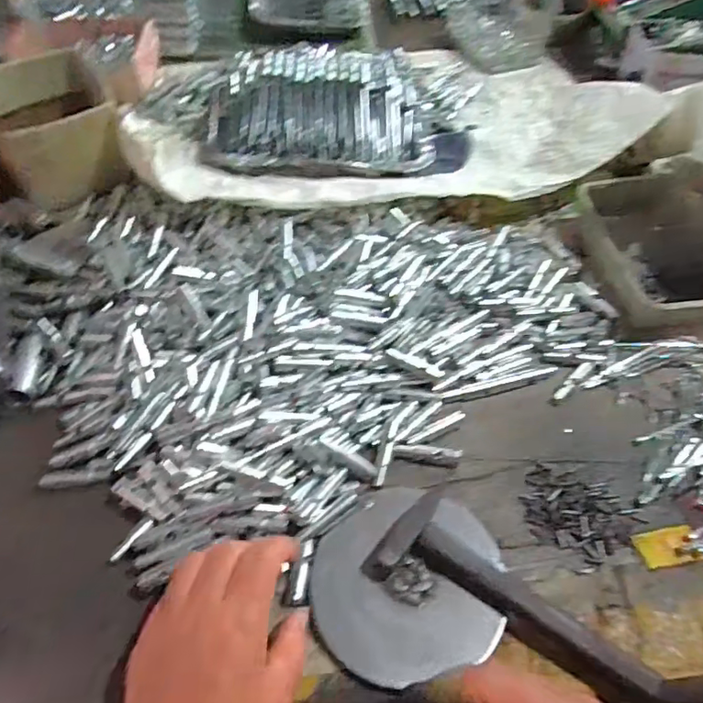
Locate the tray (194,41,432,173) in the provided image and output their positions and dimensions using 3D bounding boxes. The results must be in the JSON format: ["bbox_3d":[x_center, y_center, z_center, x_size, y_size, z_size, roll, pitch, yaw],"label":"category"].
[{"bbox_3d":[-0.038,-0.279,0.644,0.244,0.057,0.181,-1,53,-1],"label":"tray"}]

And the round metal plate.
[{"bbox_3d":[0.036,0.150,0.368,0.119,0.010,0.118,0,53,0],"label":"round metal plate"}]

